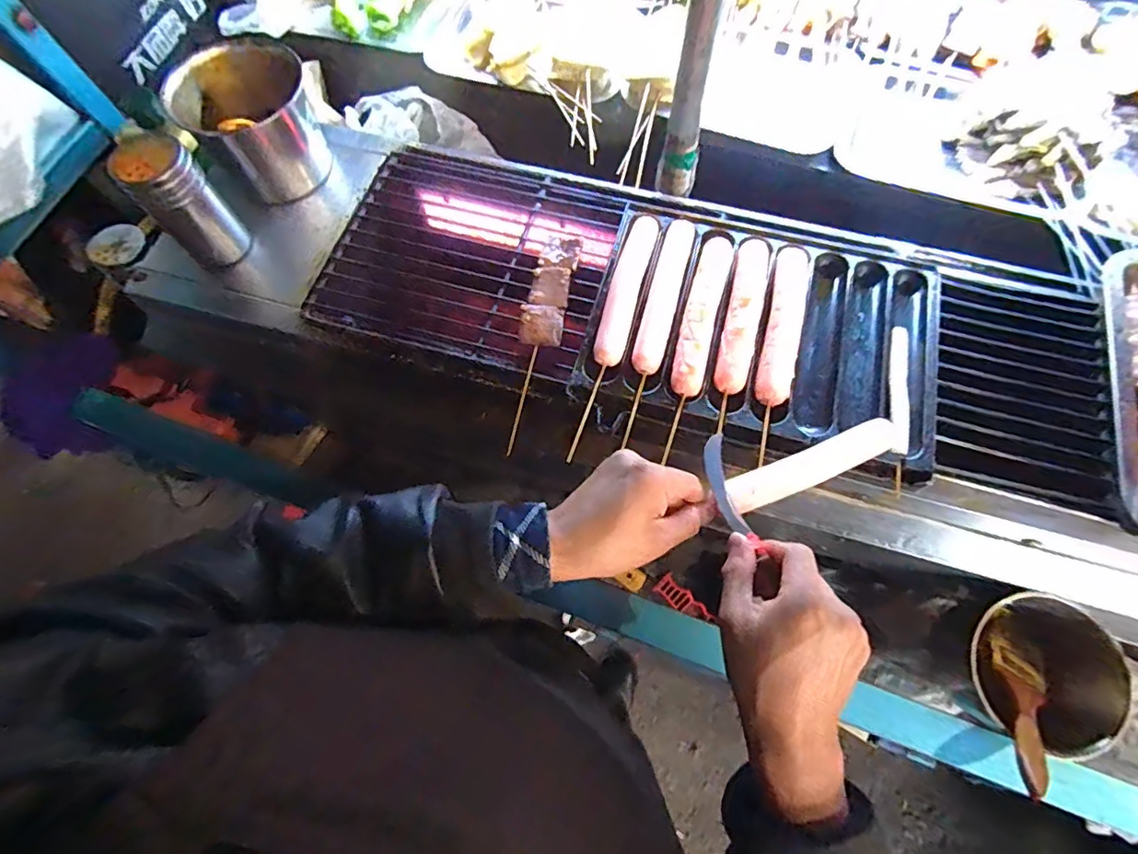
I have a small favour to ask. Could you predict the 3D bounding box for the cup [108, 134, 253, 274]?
[{"bbox_3d":[-0.371,-0.213,0.539,0.050,0.138,0.063,43,76,14],"label":"cup"}]

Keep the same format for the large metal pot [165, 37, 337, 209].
[{"bbox_3d":[-0.325,-0.325,0.580,0.118,0.111,0.124,0,70,0],"label":"large metal pot"}]

